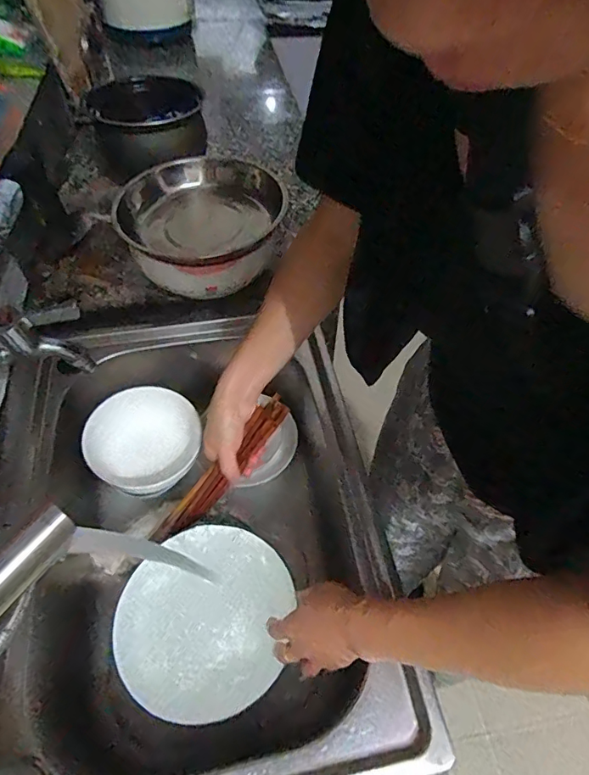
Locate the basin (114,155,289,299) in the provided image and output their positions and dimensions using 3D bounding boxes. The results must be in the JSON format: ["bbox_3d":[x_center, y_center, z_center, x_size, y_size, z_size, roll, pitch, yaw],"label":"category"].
[{"bbox_3d":[-0.133,-0.226,0.670,0.207,0.119,0.207,1,51,-1],"label":"basin"}]

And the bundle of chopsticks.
[{"bbox_3d":[-0.088,0.101,0.553,0.228,0.036,0.031,-50,47,18],"label":"bundle of chopsticks"}]

